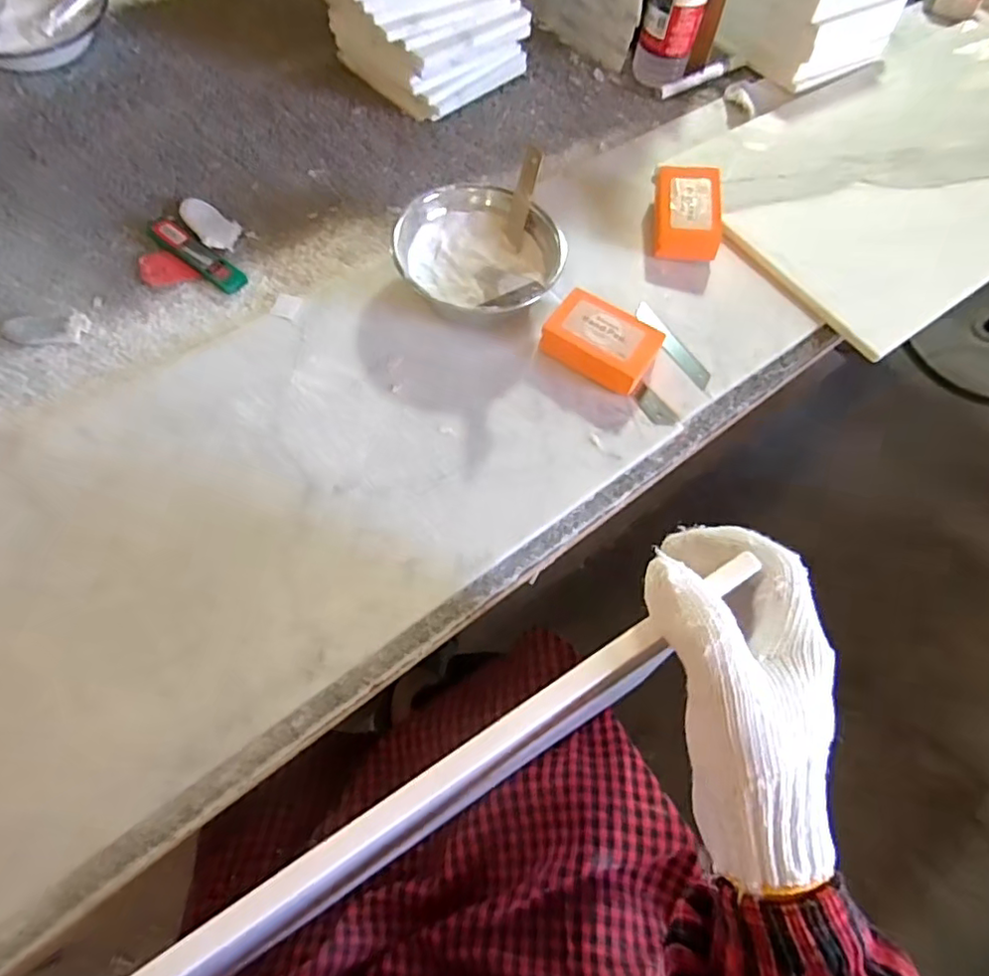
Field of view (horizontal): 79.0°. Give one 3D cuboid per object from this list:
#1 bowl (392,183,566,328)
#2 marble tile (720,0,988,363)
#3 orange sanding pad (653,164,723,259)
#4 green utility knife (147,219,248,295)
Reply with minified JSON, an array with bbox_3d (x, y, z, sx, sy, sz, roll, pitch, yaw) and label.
[{"bbox_3d":[-0.014,-0.205,0.538,0.139,0.063,0.133,2,64,-3],"label":"bowl"},{"bbox_3d":[0.501,-0.388,0.691,0.597,0.015,0.313,-33,70,-18],"label":"marble tile"},{"bbox_3d":[0.191,-0.275,0.600,0.061,0.040,0.099,8,63,0],"label":"orange sanding pad"},{"bbox_3d":[-0.278,-0.216,0.556,0.113,0.012,0.024,35,67,13],"label":"green utility knife"}]

